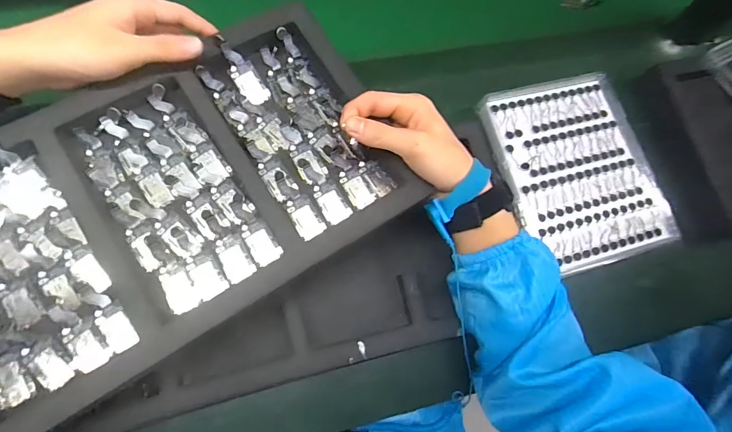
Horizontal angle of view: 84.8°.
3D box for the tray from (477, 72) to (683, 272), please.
[{"bbox_3d":[0.242,-0.055,0.458,0.170,0.034,0.217,-15,74,-2],"label":"tray"}]

